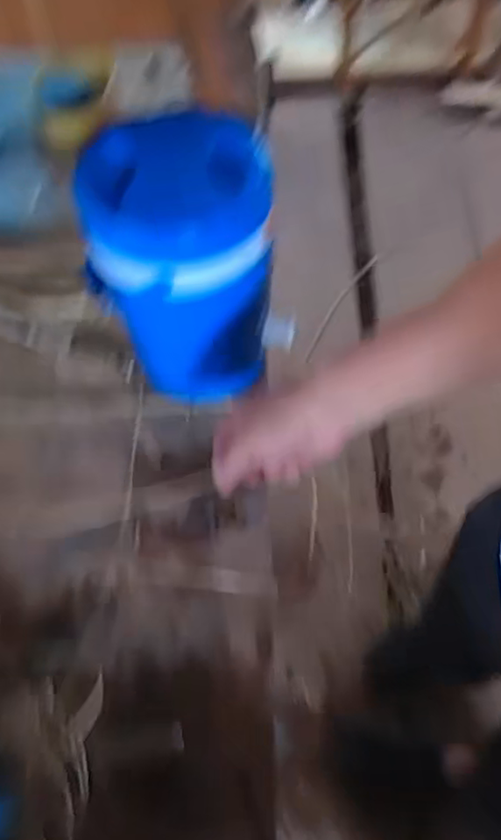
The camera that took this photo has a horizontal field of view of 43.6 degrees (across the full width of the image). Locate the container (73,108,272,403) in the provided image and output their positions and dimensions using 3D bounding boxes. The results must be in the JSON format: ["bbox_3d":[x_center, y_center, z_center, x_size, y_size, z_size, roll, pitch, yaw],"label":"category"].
[{"bbox_3d":[-0.053,-0.155,0.641,0.162,0.236,0.173,-7,61,0],"label":"container"}]

